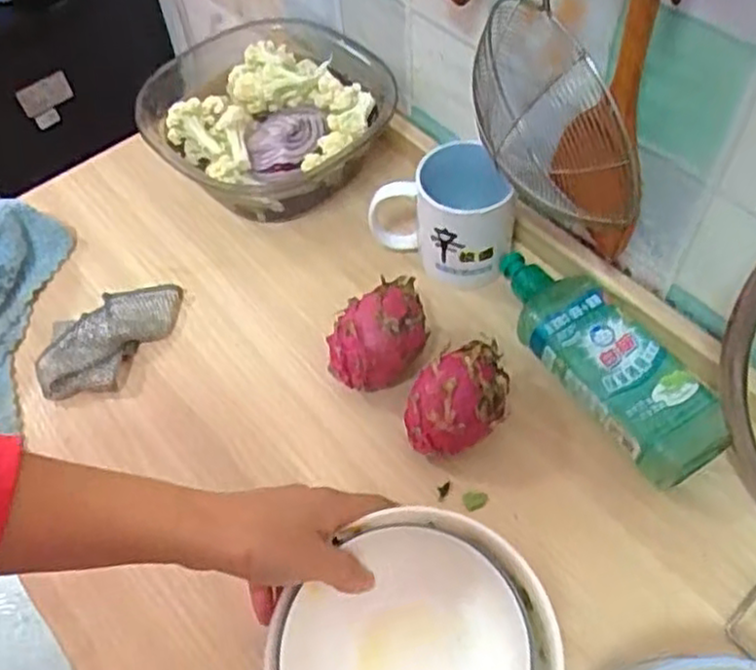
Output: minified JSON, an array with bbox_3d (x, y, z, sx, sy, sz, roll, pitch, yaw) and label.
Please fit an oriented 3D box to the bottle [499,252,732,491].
[{"bbox_3d":[0.165,0.015,0.560,0.079,0.038,0.215,-33,60,-20],"label":"bottle"}]

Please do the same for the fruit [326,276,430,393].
[{"bbox_3d":[-0.003,0.003,0.573,0.072,0.081,0.070,-11,55,-6],"label":"fruit"}]

